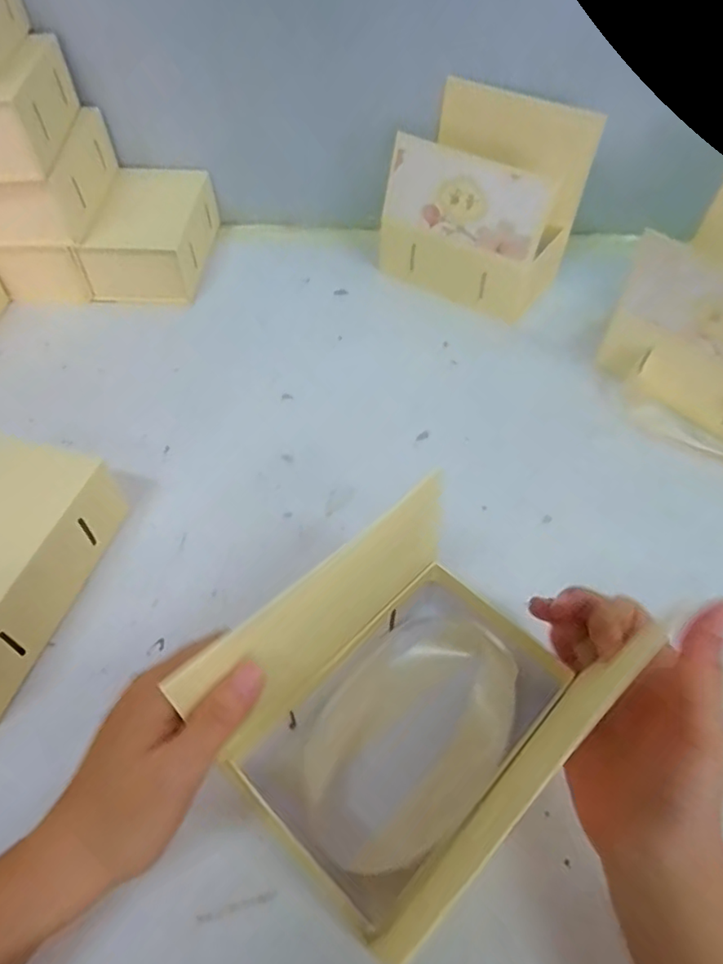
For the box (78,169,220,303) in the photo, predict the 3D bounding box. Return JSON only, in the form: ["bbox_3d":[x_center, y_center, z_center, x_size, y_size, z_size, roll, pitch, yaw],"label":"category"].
[{"bbox_3d":[-0.216,-0.259,0.606,0.096,0.064,0.153,3,53,1],"label":"box"}]

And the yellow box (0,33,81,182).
[{"bbox_3d":[-0.325,-0.331,0.507,0.113,0.061,0.166,-5,53,-4],"label":"yellow box"}]

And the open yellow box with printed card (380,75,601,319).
[{"bbox_3d":[0.115,-0.266,0.565,0.164,0.142,0.111,28,57,19],"label":"open yellow box with printed card"}]

